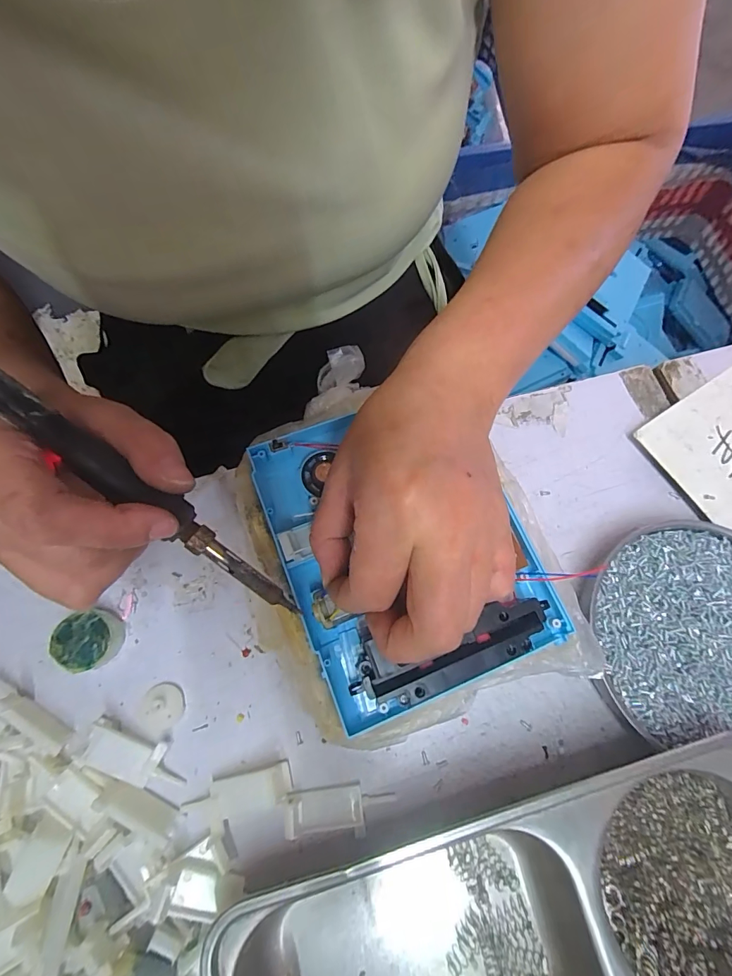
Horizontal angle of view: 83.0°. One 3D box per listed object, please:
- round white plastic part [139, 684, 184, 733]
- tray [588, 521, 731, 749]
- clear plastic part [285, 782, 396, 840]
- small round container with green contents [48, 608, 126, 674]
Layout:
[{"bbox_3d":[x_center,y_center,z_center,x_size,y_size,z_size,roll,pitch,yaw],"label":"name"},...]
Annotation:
[{"bbox_3d":[-0.117,0.125,0.235,0.023,0.007,0.024,0,69,0],"label":"round white plastic part"},{"bbox_3d":[0.202,0.086,0.252,0.128,0.023,0.123,0,69,0],"label":"tray"},{"bbox_3d":[-0.014,0.174,0.221,0.057,0.008,0.022,2,69,-13],"label":"clear plastic part"},{"bbox_3d":[-0.161,0.089,0.240,0.032,0.019,0.031,-11,73,-5],"label":"small round container with green contents"}]

